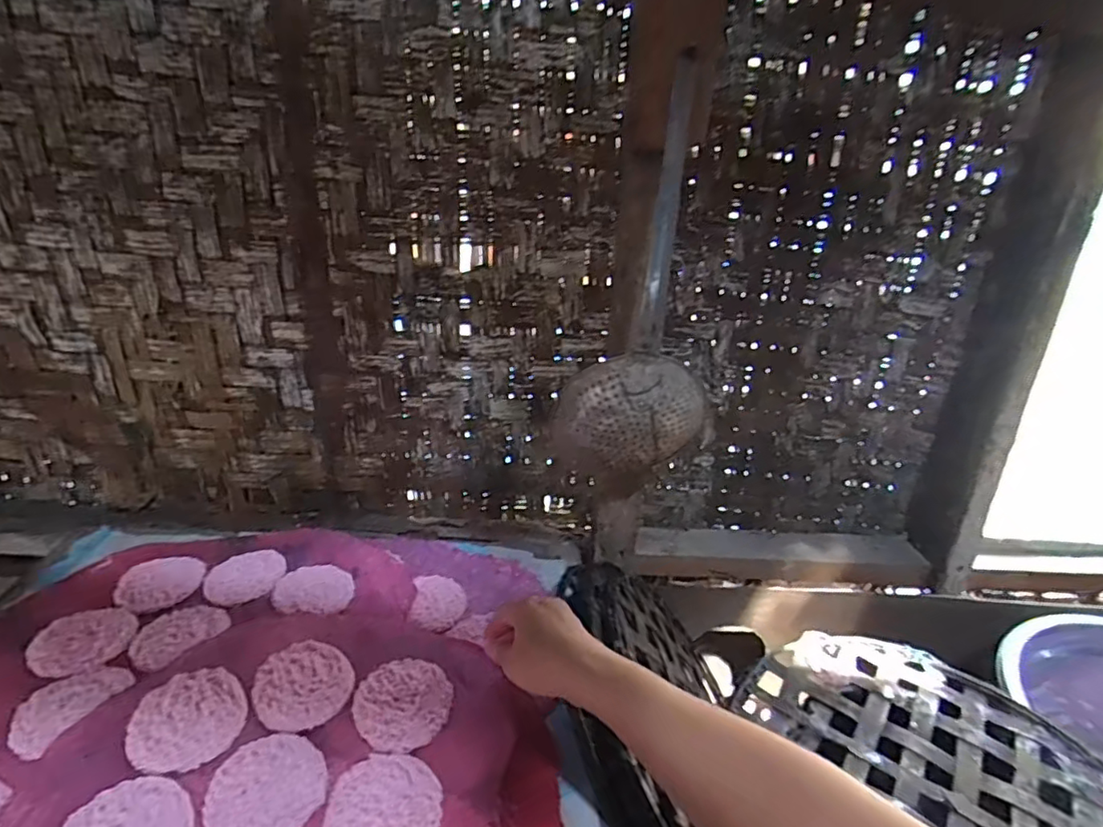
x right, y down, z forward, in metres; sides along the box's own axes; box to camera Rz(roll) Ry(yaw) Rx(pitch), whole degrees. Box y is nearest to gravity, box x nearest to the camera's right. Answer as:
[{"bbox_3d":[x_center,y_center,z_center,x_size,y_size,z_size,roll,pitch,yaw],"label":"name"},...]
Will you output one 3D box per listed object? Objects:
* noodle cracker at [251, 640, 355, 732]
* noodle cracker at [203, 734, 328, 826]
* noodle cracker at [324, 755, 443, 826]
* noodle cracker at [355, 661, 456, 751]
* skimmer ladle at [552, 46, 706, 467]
[{"bbox_3d":[-0.208,0.226,0.497,0.074,0.013,0.080,-1,25,-12],"label":"noodle cracker"},{"bbox_3d":[-0.205,0.271,0.425,0.077,0.009,0.073,3,24,-2],"label":"noodle cracker"},{"bbox_3d":[-0.118,0.281,0.417,0.076,0.005,0.076,3,24,-2],"label":"noodle cracker"},{"bbox_3d":[-0.124,0.241,0.492,0.078,0.011,0.080,3,24,-2],"label":"noodle cracker"},{"bbox_3d":[0.101,-0.111,0.638,0.156,0.429,0.099,10,25,14],"label":"skimmer ladle"}]

